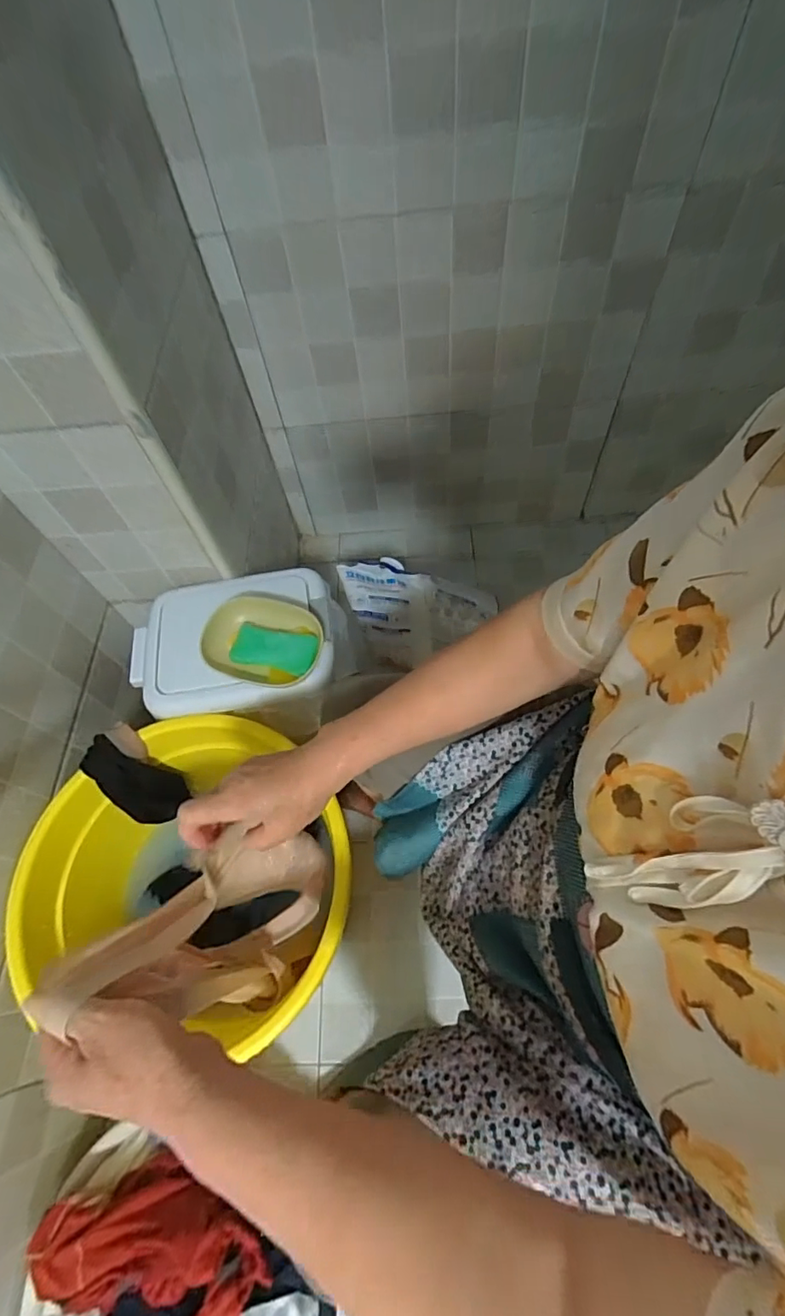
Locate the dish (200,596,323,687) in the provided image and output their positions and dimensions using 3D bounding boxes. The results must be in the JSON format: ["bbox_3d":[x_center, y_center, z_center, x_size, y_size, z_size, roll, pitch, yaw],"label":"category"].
[{"bbox_3d":[-0.162,-0.021,0.660,0.145,0.034,0.107,10,63,10],"label":"dish"}]

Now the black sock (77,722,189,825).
[{"bbox_3d":[-0.326,0.158,0.675,0.071,0.156,0.028,-36,36,-16],"label":"black sock"}]

